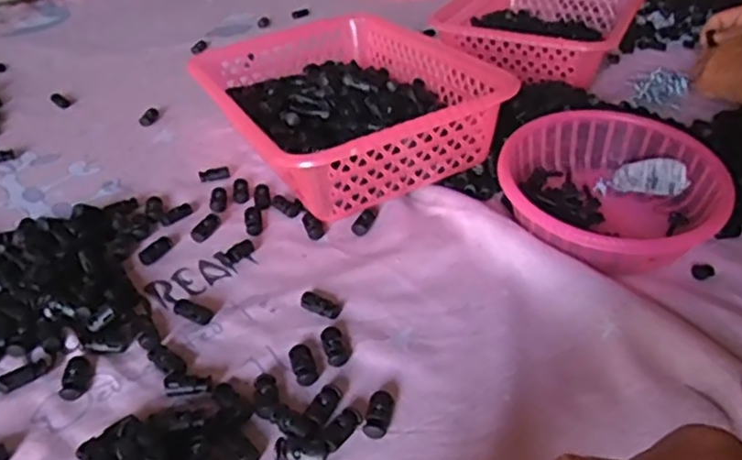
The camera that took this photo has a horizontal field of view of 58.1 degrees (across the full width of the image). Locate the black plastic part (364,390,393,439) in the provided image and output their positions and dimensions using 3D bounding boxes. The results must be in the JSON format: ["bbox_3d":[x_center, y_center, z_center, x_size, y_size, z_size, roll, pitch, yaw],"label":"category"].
[{"bbox_3d":[0.005,0.106,0.383,0.013,0.009,0.028,7,34,9],"label":"black plastic part"}]

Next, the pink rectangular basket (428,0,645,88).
[{"bbox_3d":[0.217,-0.261,0.849,0.210,0.069,0.279,18,38,24],"label":"pink rectangular basket"}]

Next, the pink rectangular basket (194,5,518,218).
[{"bbox_3d":[-0.034,-0.119,0.631,0.208,0.098,0.284,-16,37,-23],"label":"pink rectangular basket"}]

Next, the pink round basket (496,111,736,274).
[{"bbox_3d":[0.187,-0.030,0.534,0.164,0.062,0.156,-3,34,-5],"label":"pink round basket"}]

